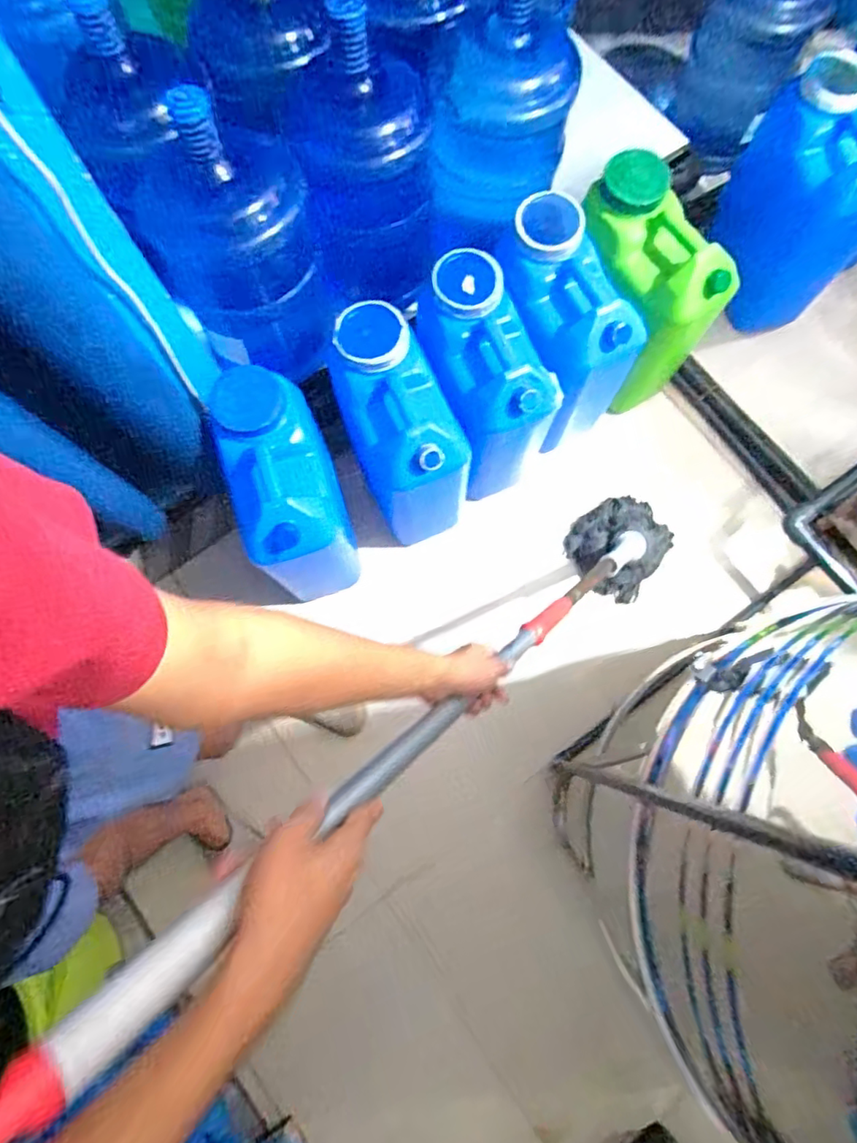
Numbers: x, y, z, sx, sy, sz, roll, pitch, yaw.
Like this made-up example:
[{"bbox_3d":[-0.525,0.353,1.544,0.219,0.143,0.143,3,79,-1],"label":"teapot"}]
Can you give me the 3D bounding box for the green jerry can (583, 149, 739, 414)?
[{"bbox_3d":[0.404,-0.546,1.173,0.148,0.387,0.316,-31,78,-7],"label":"green jerry can"}]

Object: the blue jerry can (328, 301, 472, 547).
[{"bbox_3d":[-0.055,-0.255,1.108,0.174,0.391,0.295,-24,78,-5],"label":"blue jerry can"}]

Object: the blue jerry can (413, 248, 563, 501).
[{"bbox_3d":[0.106,-0.357,1.159,0.188,0.423,0.294,-21,77,-4],"label":"blue jerry can"}]

